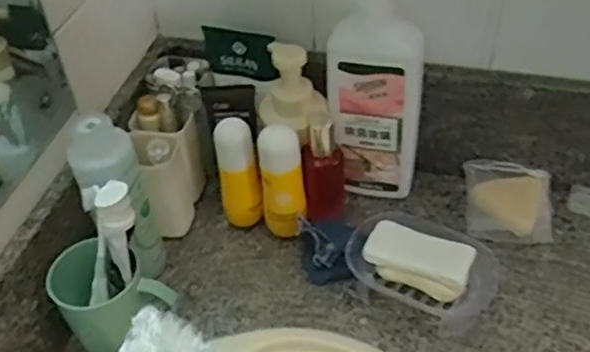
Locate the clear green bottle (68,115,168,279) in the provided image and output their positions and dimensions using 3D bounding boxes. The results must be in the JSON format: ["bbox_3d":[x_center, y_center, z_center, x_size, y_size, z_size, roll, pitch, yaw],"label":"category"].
[{"bbox_3d":[-0.182,0.033,0.683,0.060,0.201,0.067,2,44,4],"label":"clear green bottle"}]

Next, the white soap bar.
[{"bbox_3d":[0.129,0.076,0.691,0.106,0.021,0.053,19,47,18],"label":"white soap bar"}]

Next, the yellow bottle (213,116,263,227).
[{"bbox_3d":[-0.062,0.006,0.750,0.040,0.153,0.037,-7,45,-8],"label":"yellow bottle"}]

